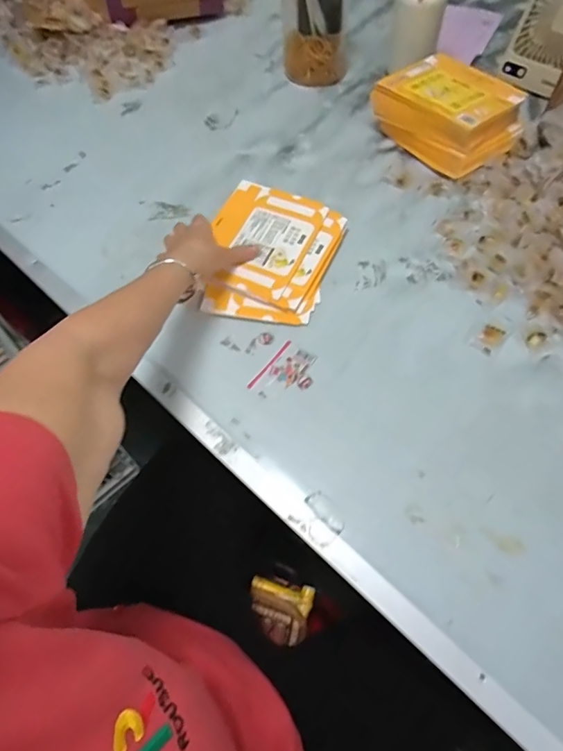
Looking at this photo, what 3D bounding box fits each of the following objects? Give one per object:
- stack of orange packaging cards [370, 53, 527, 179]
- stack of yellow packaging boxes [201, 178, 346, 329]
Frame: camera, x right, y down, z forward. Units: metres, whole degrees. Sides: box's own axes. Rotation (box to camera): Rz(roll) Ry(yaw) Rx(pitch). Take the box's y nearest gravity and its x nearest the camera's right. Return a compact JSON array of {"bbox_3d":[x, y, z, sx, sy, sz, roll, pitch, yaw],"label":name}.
[{"bbox_3d":[0.251,-0.392,0.668,0.142,0.074,0.186,-36,67,-13],"label":"stack of orange packaging cards"},{"bbox_3d":[-0.018,-0.161,0.598,0.167,0.021,0.200,18,66,12],"label":"stack of yellow packaging boxes"}]

